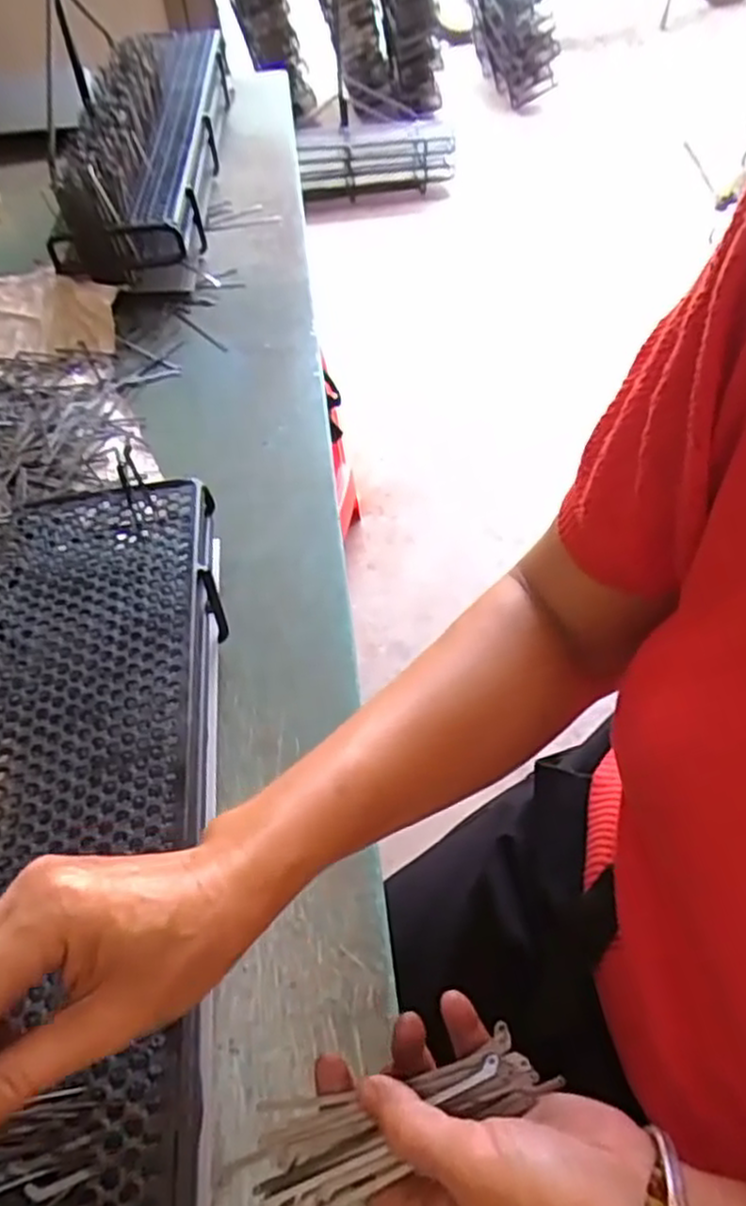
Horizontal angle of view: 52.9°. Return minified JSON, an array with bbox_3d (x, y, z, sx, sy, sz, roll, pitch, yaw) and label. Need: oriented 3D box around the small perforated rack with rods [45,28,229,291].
[{"bbox_3d":[-0.299,-0.633,1.012,0.165,0.132,0.652,-4,53,-1],"label":"small perforated rack with rods"}]

